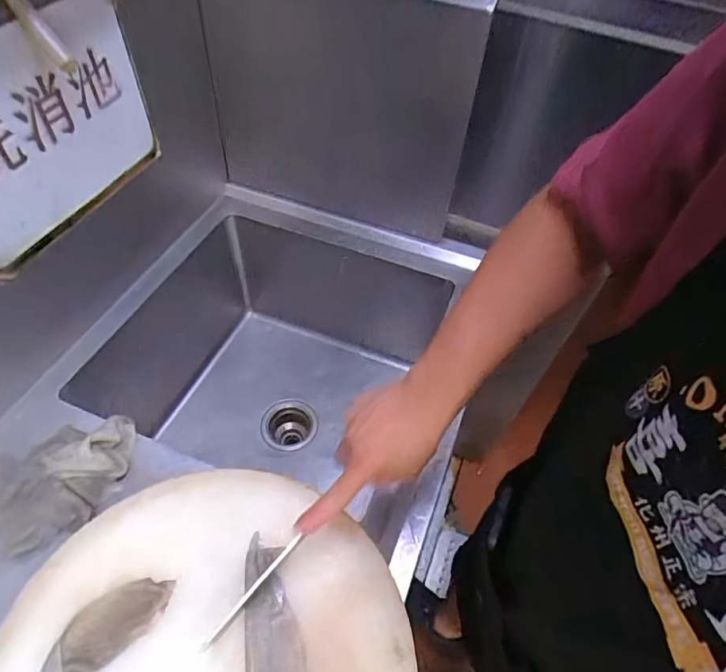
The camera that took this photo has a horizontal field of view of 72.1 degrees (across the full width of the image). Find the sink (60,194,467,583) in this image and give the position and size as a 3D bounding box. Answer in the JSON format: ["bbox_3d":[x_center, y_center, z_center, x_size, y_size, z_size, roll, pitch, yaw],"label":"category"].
[{"bbox_3d":[-0.114,0.083,0.898,0.525,0.345,0.492,19,52,10],"label":"sink"}]

